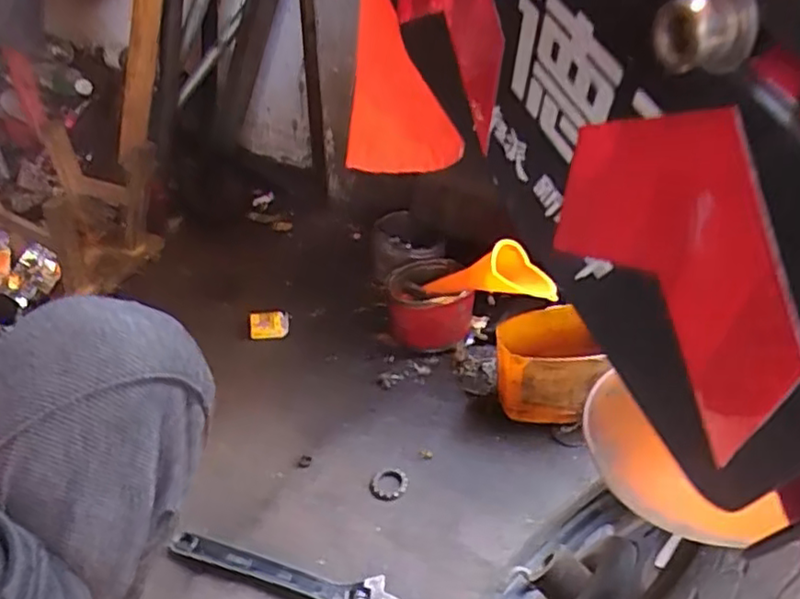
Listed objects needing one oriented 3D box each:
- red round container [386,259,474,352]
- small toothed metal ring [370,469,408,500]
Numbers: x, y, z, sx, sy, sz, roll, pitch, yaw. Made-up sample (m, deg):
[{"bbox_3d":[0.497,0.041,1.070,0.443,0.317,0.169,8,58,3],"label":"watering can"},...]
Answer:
[{"bbox_3d":[0.044,-0.003,1.012,0.126,0.103,0.123,0,35,0],"label":"red round container"},{"bbox_3d":[-0.012,0.219,0.798,0.044,0.007,0.041,0,35,0],"label":"small toothed metal ring"}]

